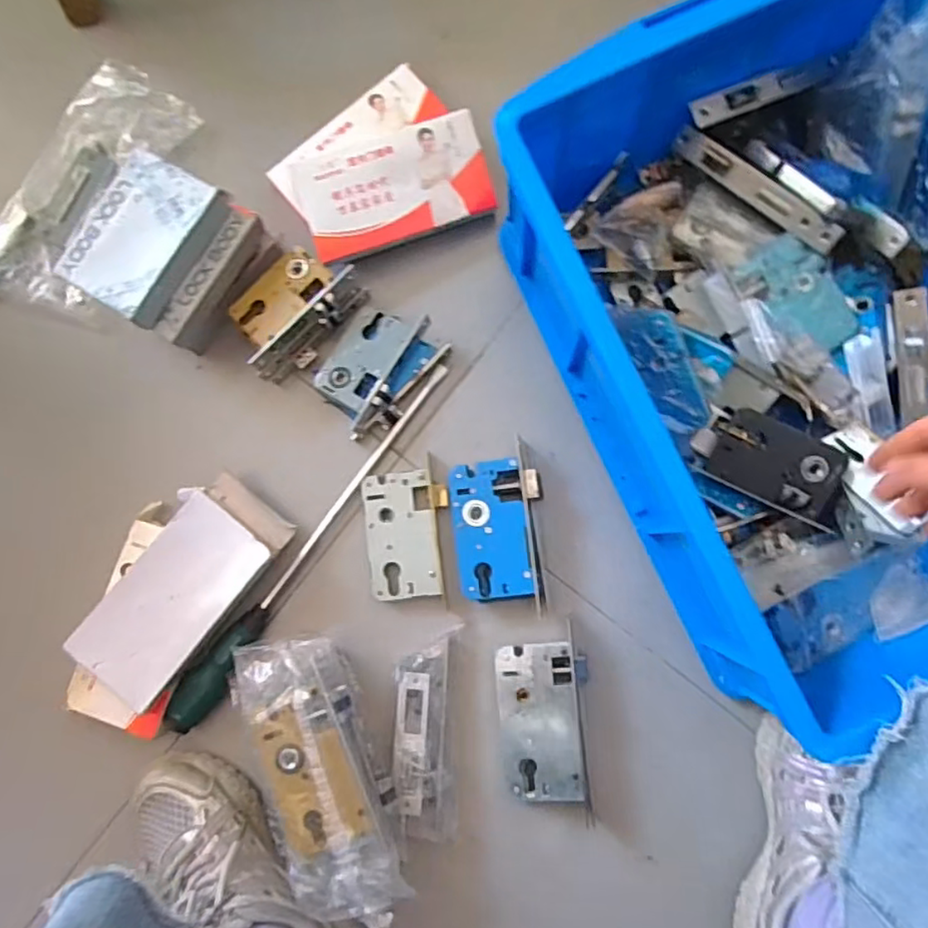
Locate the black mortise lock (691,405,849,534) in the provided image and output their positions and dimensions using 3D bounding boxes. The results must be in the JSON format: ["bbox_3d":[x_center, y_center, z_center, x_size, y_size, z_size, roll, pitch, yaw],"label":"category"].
[{"bbox_3d":[0.248,-0.003,0.508,0.115,0.020,0.065,26,85,6],"label":"black mortise lock"}]

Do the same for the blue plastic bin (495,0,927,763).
[{"bbox_3d":[0.273,-0.095,0.498,0.346,0.176,0.480,-23,82,0],"label":"blue plastic bin"}]

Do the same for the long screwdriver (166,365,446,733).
[{"bbox_3d":[-0.135,0.069,0.567,0.028,0.039,0.387,36,86,7],"label":"long screwdriver"}]

